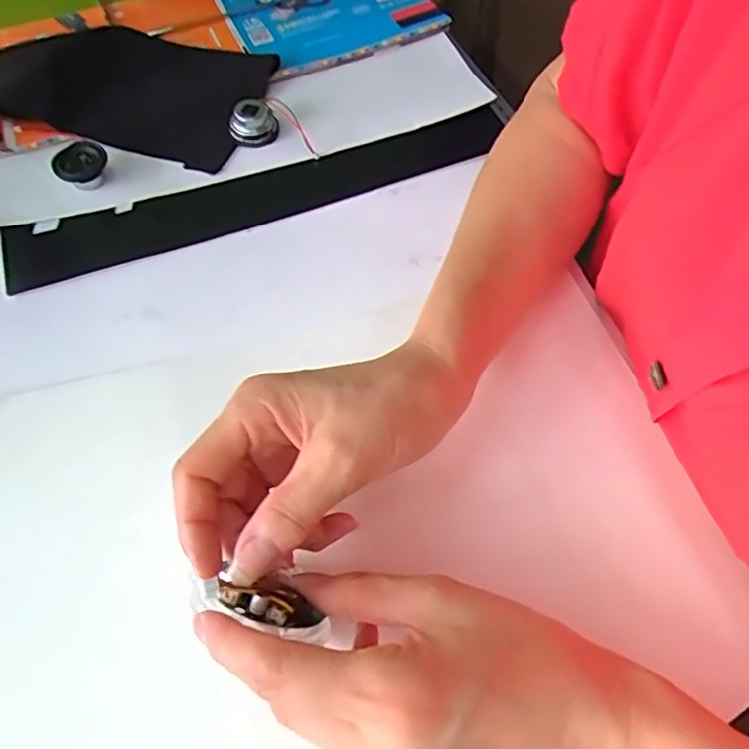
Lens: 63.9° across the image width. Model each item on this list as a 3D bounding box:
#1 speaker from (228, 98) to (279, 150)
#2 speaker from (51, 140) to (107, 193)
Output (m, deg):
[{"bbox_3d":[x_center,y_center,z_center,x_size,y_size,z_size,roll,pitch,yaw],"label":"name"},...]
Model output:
[{"bbox_3d":[-0.087,-0.181,0.433,0.034,0.020,0.034,-13,61,-6],"label":"speaker"},{"bbox_3d":[-0.204,-0.146,0.418,0.035,0.014,0.039,-37,66,-18],"label":"speaker"}]

